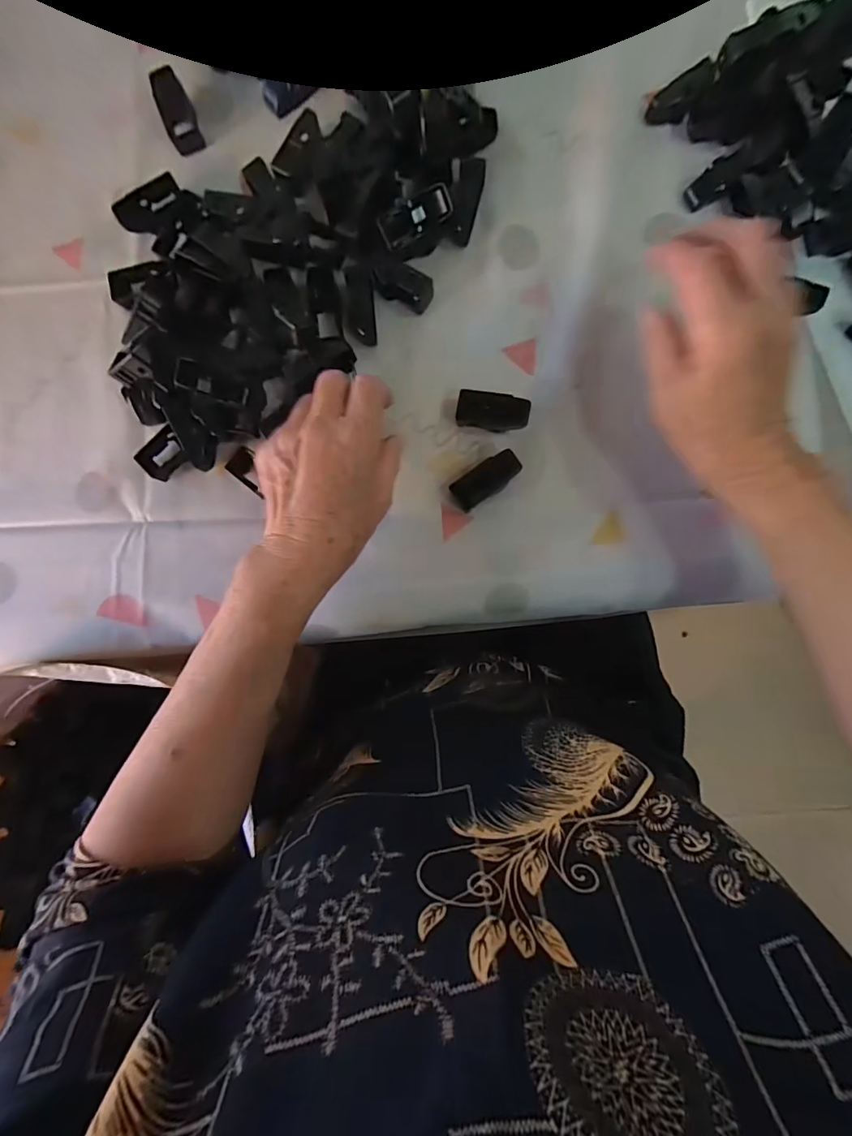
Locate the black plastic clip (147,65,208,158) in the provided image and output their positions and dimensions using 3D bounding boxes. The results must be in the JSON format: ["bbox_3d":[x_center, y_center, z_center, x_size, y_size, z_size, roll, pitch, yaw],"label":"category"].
[{"bbox_3d":[-0.186,-0.338,0.353,0.022,0.011,0.050,-14,112,4],"label":"black plastic clip"}]

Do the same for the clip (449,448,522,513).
[{"bbox_3d":[0.043,-0.063,0.342,0.050,0.026,0.022,-36,88,4],"label":"clip"}]

